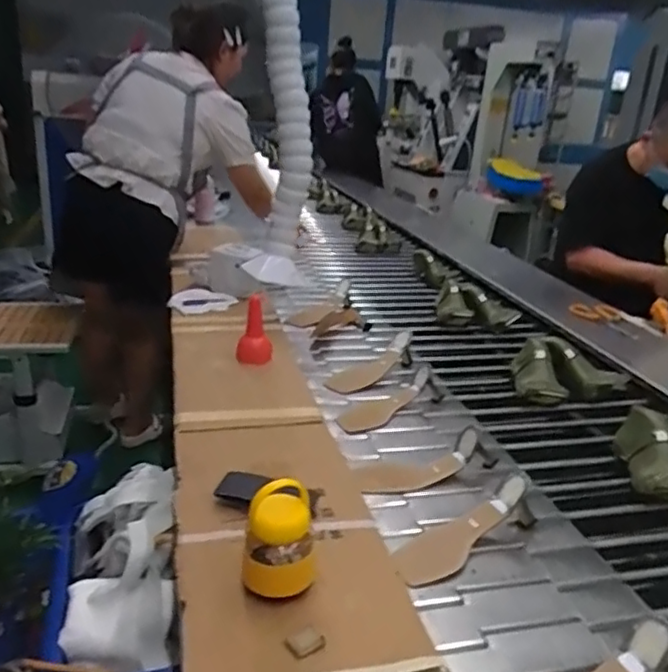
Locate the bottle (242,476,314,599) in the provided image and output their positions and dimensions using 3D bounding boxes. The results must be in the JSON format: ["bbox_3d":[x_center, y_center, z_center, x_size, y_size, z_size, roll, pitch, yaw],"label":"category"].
[{"bbox_3d":[-0.060,0.226,0.682,0.077,0.122,0.068,-2,25,-14],"label":"bottle"}]

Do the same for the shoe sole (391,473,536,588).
[{"bbox_3d":[0.170,0.248,0.835,0.230,0.067,0.075,-14,29,-37],"label":"shoe sole"}]

